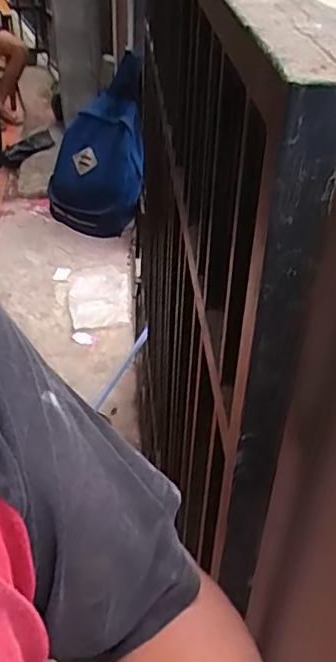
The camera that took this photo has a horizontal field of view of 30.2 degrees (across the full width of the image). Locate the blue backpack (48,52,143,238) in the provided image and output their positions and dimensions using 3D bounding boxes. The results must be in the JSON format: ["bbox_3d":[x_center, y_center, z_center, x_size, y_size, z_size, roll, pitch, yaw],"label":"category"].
[{"bbox_3d":[-0.196,-0.476,1.690,0.251,0.381,0.293,-1,38,-3],"label":"blue backpack"}]

